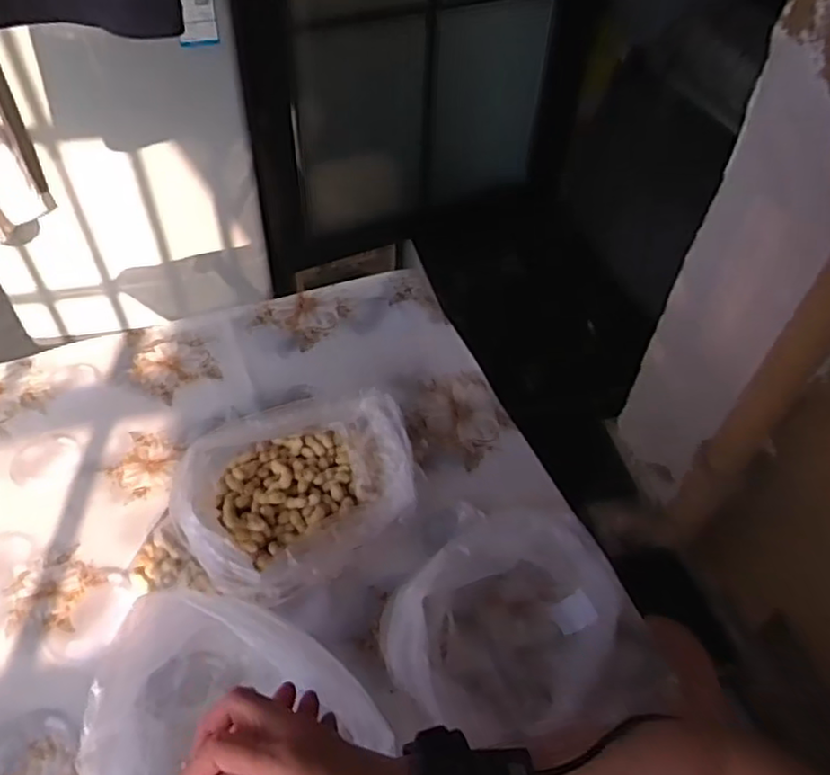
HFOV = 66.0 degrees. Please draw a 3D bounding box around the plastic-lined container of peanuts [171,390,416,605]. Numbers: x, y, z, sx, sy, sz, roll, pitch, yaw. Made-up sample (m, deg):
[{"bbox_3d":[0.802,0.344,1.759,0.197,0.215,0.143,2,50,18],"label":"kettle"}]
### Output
[{"bbox_3d":[-0.113,0.092,0.621,0.219,0.104,0.177,-27,55,-25],"label":"plastic-lined container of peanuts"}]

